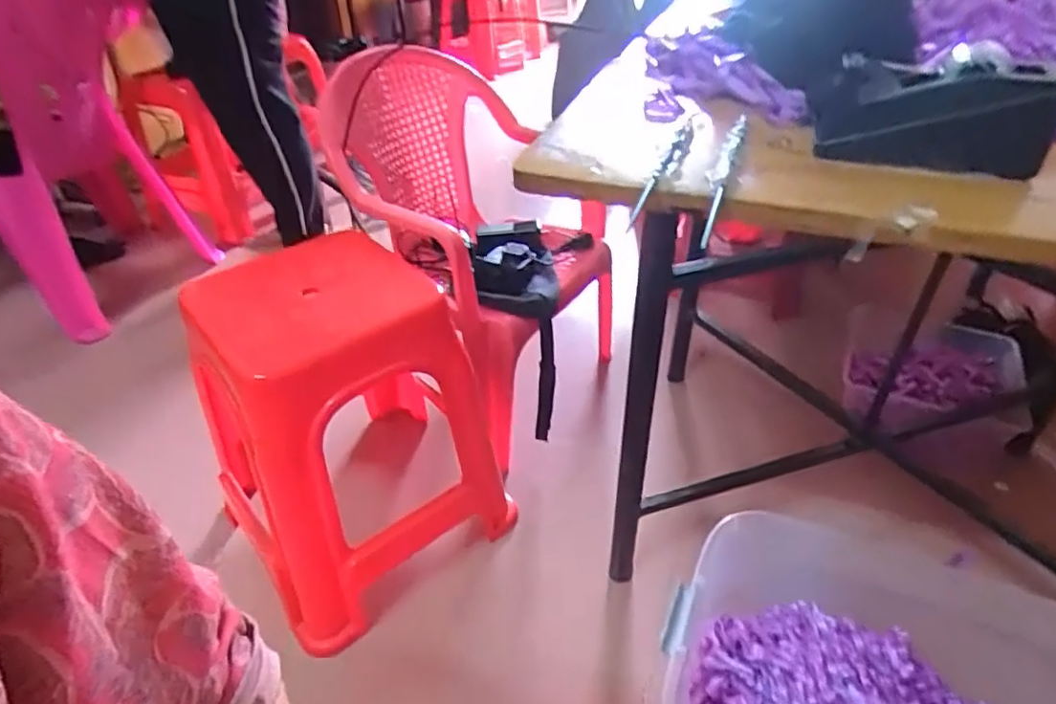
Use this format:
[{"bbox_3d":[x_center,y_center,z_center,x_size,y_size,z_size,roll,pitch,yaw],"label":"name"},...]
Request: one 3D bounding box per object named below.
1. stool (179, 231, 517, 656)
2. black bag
[{"bbox_3d":[-0.248,0.121,0.956,0.338,0.494,0.303,-27,45,-28],"label":"stool"},{"bbox_3d":[-0.026,-0.162,1.149,0.149,0.072,0.277,-5,38,-4],"label":"black bag"}]

